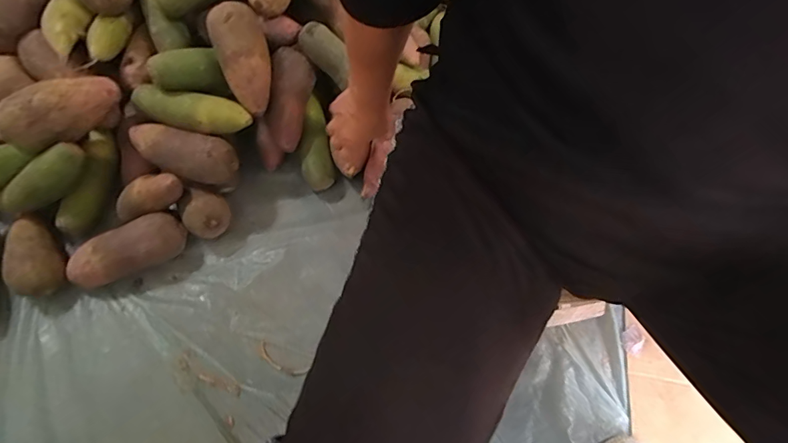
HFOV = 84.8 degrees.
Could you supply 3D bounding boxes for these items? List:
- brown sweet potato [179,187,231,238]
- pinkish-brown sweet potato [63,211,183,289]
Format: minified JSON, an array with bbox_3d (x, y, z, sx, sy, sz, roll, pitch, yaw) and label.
[{"bbox_3d":[-0.283,-0.011,0.641,0.067,0.064,0.062,34,66,12],"label":"brown sweet potato"},{"bbox_3d":[-0.382,0.046,0.618,0.154,0.063,0.060,-28,69,-17],"label":"pinkish-brown sweet potato"}]

